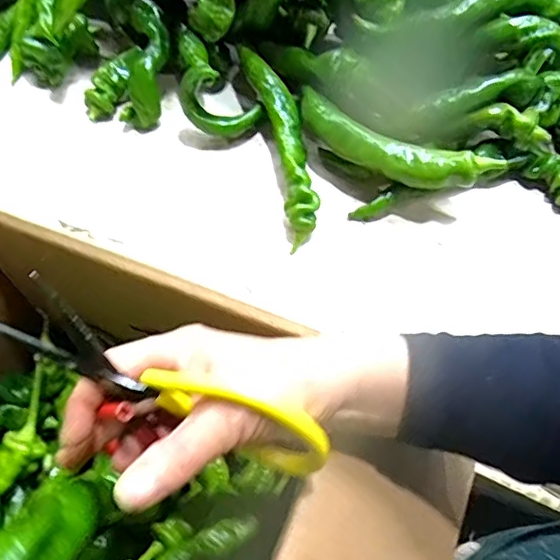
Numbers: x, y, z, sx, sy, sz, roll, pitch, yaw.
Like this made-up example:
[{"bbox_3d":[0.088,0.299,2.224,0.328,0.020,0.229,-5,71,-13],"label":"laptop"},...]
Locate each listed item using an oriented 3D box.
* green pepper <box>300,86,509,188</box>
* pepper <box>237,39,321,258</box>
[{"bbox_3d":[0.100,-0.126,0.521,0.199,0.031,0.054,30,65,13],"label":"green pepper"},{"bbox_3d":[0.005,-0.134,0.551,0.040,0.063,0.202,-12,63,-9],"label":"pepper"}]

